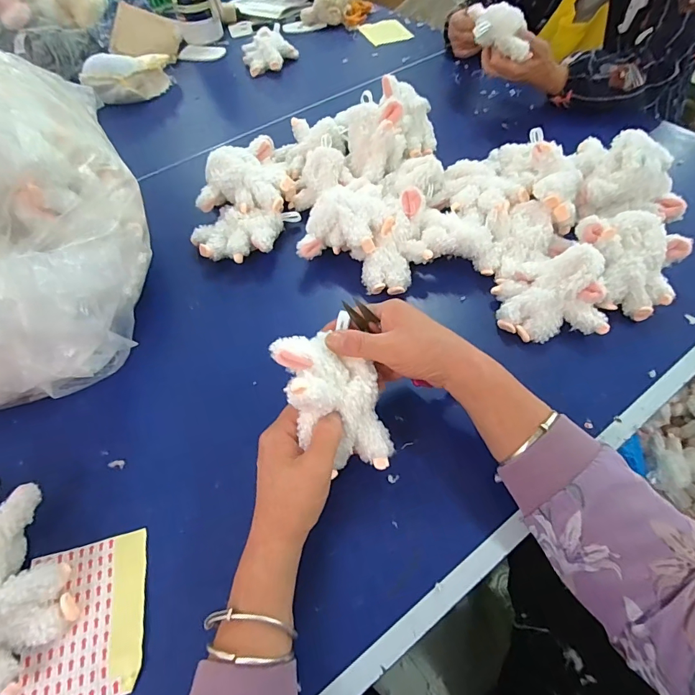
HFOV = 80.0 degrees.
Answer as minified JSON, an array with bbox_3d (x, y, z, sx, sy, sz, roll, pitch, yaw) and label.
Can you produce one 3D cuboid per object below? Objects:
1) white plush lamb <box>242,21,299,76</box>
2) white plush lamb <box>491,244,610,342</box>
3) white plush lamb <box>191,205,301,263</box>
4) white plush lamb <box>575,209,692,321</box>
[{"bbox_3d":[-0.174,-0.659,0.917,0.119,0.044,0.126,-21,58,-11],"label":"white plush lamb"},{"bbox_3d":[0.231,-0.059,0.468,0.108,0.061,0.083,-2,56,1],"label":"white plush lamb"},{"bbox_3d":[-0.139,-0.158,0.577,0.152,0.044,0.092,-14,57,-7],"label":"white plush lamb"},{"bbox_3d":[0.341,-0.101,0.488,0.111,0.055,0.124,-9,57,-3],"label":"white plush lamb"}]

